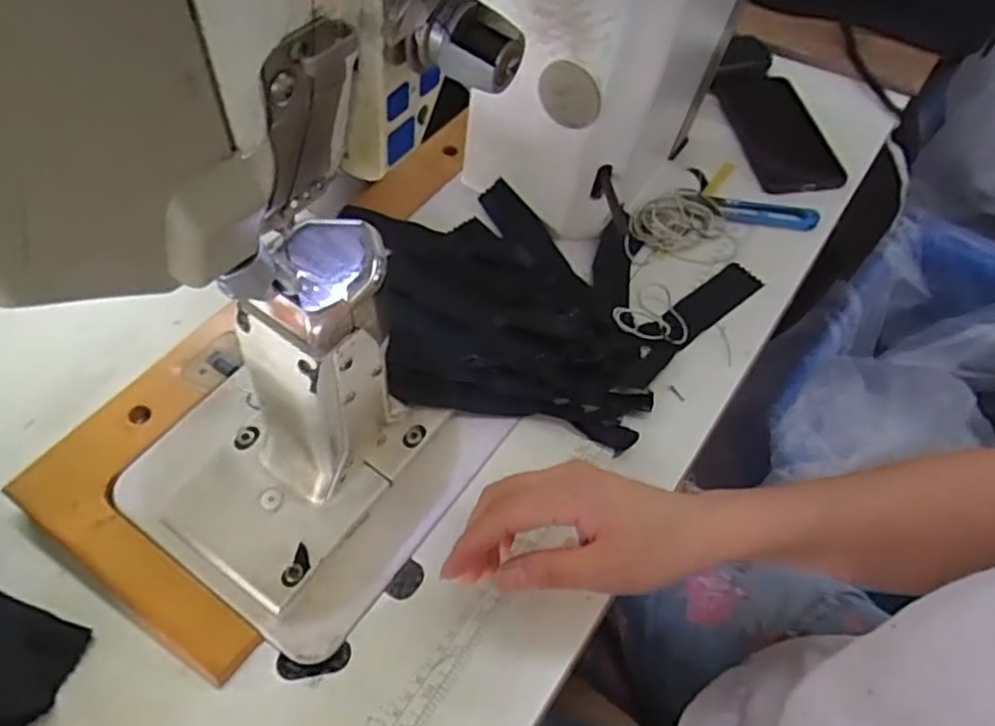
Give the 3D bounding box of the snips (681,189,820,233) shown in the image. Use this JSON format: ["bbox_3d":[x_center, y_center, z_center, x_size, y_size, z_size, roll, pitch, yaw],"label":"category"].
[{"bbox_3d":[0.223,-0.137,0.605,0.116,0.007,0.030,12,55,9],"label":"snips"}]

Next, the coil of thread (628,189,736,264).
[{"bbox_3d":[0.165,-0.124,0.592,0.088,0.009,0.082,18,56,14],"label":"coil of thread"}]

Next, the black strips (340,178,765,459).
[{"bbox_3d":[0.036,-0.041,0.517,0.294,0.035,0.202,10,54,8],"label":"black strips"}]

